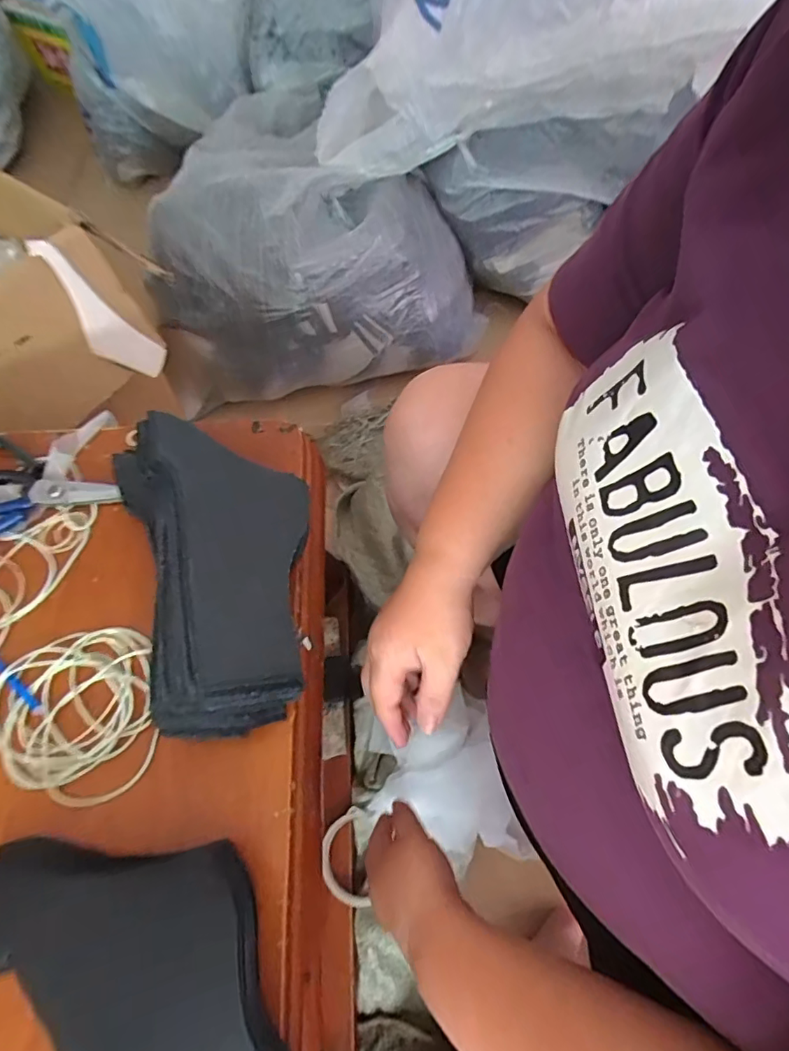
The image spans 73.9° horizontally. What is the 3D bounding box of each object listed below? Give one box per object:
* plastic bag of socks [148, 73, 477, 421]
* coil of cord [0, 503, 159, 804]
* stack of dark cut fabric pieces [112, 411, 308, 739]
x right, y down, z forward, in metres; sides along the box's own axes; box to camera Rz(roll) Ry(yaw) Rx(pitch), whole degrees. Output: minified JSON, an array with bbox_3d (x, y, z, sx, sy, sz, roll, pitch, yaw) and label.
[{"bbox_3d":[-0.134,-0.434,0.878,0.542,0.244,0.333,-12,65,-3],"label":"plastic bag of socks"},{"bbox_3d":[-0.306,0.115,0.359,0.262,0.015,0.216,-26,67,-9],"label":"coil of cord"},{"bbox_3d":[-0.122,0.020,0.372,0.127,0.042,0.233,-21,66,-7],"label":"stack of dark cut fabric pieces"}]

